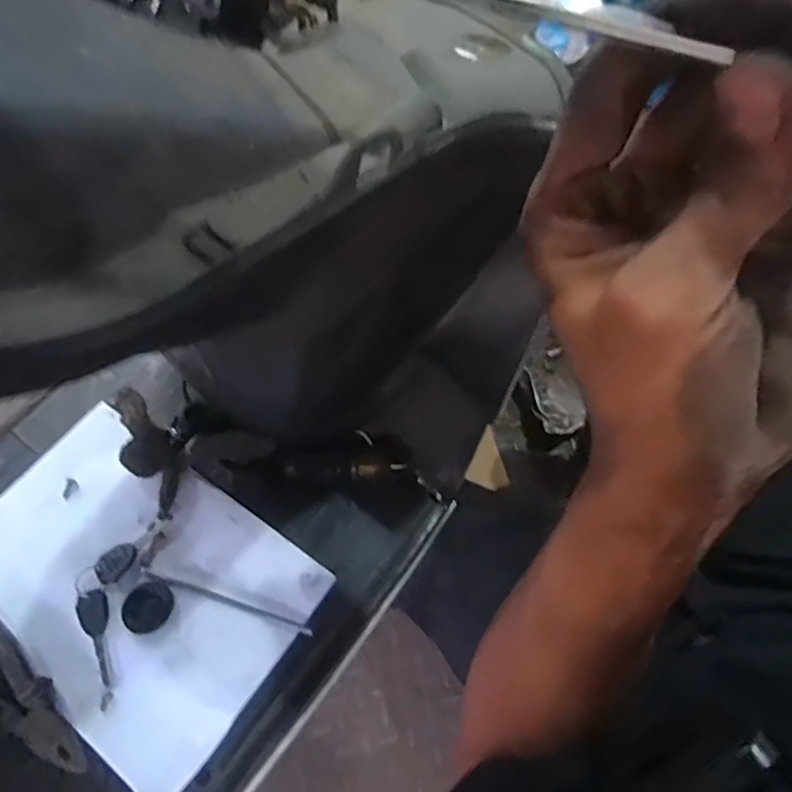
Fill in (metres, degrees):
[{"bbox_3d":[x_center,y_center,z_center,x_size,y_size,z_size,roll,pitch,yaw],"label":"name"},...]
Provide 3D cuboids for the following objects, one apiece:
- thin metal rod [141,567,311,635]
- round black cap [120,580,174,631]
[{"bbox_3d":[-0.143,0.172,0.486,0.155,0.008,0.007,16,68,10],"label":"thin metal rod"},{"bbox_3d":[-0.208,0.176,0.483,0.038,0.004,0.040,-1,66,3],"label":"round black cap"}]

